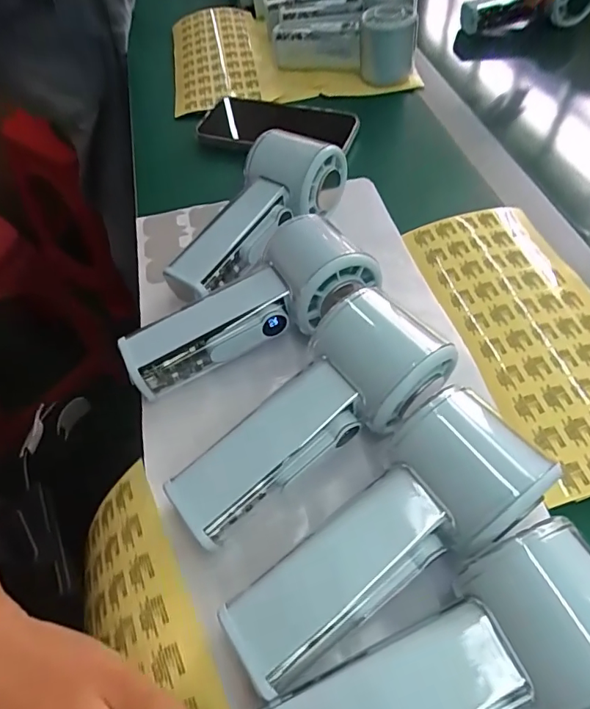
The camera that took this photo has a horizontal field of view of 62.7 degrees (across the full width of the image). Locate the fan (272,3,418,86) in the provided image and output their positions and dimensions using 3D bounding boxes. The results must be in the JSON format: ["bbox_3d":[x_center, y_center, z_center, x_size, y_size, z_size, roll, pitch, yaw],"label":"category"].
[{"bbox_3d":[0.056,-0.346,0.538,0.157,0.062,0.059,5,55,6],"label":"fan"}]

